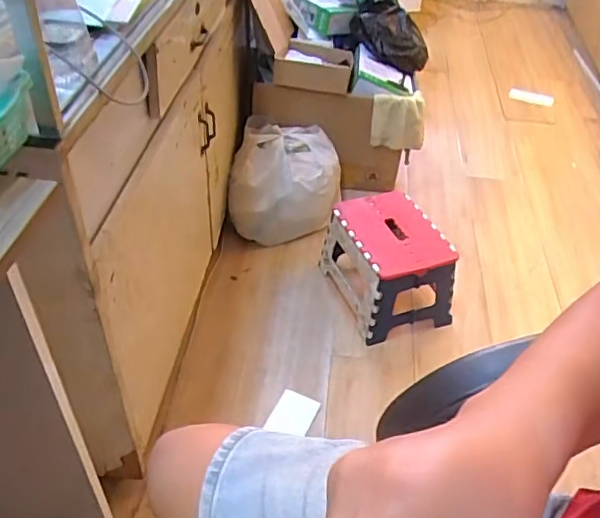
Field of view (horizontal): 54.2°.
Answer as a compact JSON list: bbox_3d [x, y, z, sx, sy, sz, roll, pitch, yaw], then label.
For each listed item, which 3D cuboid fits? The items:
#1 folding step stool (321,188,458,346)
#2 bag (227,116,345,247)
[{"bbox_3d":[0.216,0.013,1.436,0.228,0.231,0.283,-11,44,-17],"label":"folding step stool"},{"bbox_3d":[-0.039,-0.212,1.683,0.303,0.248,0.292,8,42,4],"label":"bag"}]

